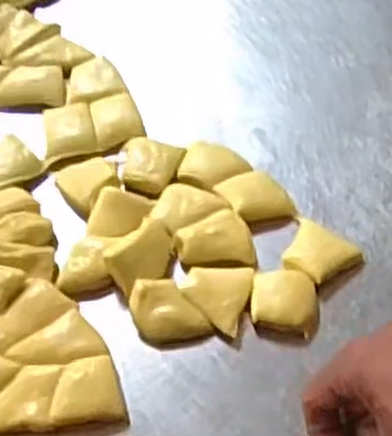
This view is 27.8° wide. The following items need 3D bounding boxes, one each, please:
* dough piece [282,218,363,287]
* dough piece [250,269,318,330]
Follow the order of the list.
[{"bbox_3d":[0.076,0.024,0.487,0.043,0.016,0.036,26,63,17],"label":"dough piece"},{"bbox_3d":[0.052,0.050,0.470,0.038,0.015,0.037,-1,58,1],"label":"dough piece"}]

